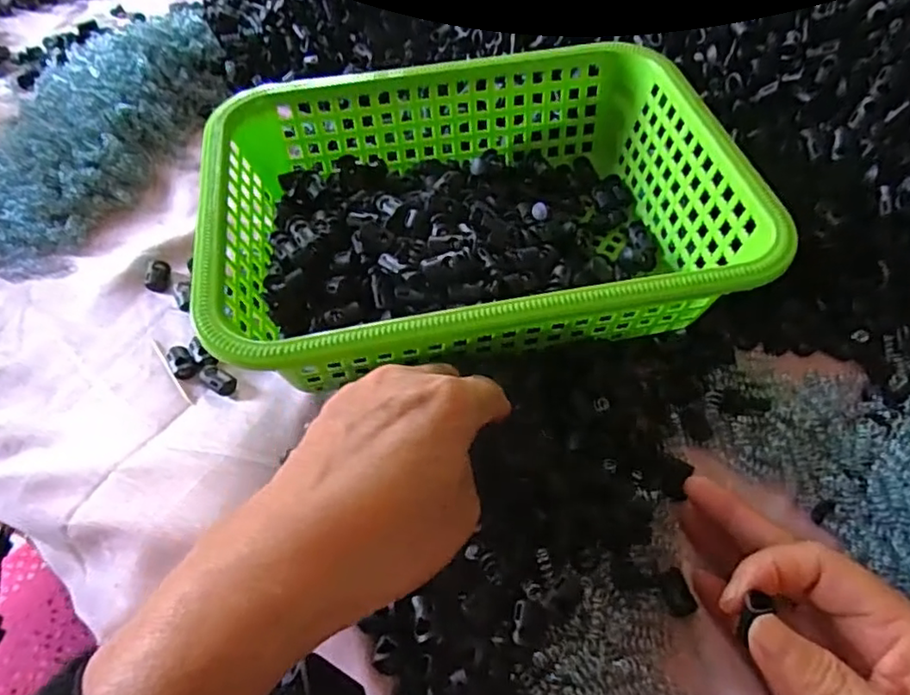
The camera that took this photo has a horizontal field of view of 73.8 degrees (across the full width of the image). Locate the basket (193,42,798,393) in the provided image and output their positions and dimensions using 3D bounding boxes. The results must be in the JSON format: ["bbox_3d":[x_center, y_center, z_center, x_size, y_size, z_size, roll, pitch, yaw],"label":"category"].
[{"bbox_3d":[0.011,-0.081,0.366,0.296,0.073,0.217,-8,55,-5],"label":"basket"}]

